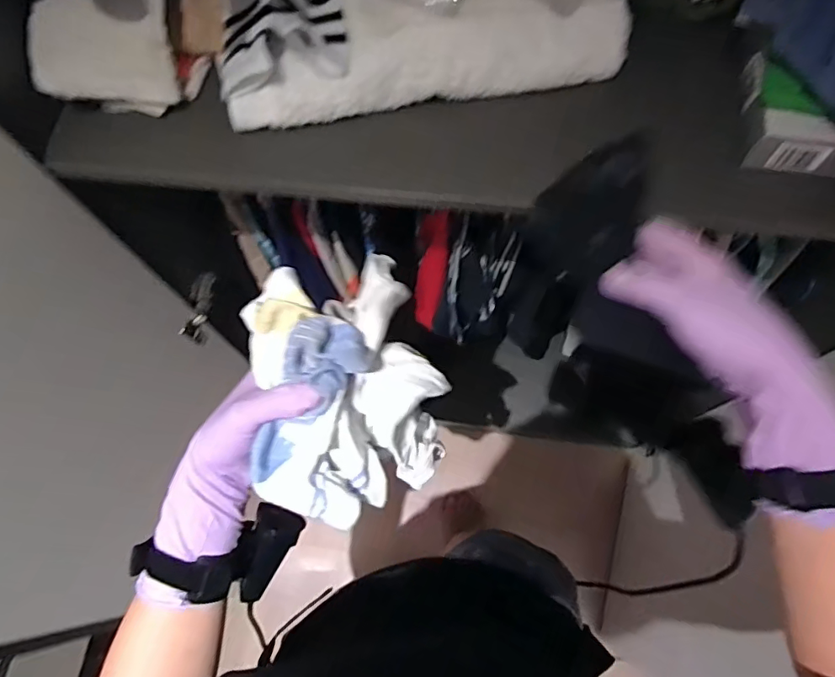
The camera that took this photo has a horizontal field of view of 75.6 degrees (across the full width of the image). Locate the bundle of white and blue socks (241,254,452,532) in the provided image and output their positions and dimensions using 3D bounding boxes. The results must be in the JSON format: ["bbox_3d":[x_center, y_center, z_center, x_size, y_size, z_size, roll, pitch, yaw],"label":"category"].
[{"bbox_3d":[-0.050,0.035,0.356,0.122,0.118,0.147,-17,62,-5],"label":"bundle of white and blue socks"}]

